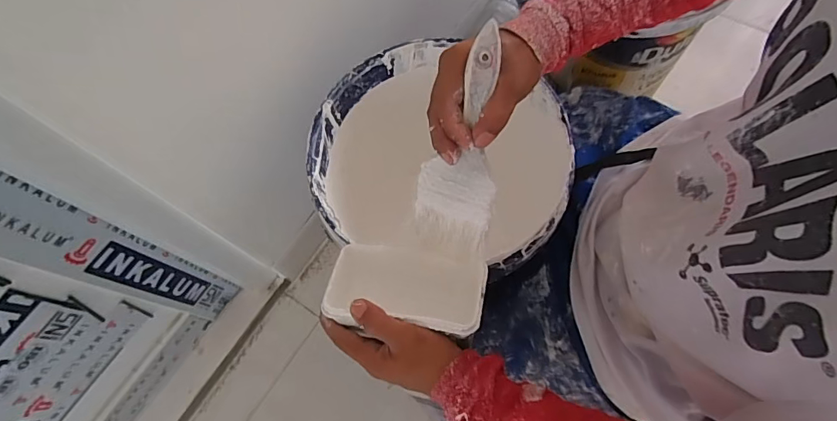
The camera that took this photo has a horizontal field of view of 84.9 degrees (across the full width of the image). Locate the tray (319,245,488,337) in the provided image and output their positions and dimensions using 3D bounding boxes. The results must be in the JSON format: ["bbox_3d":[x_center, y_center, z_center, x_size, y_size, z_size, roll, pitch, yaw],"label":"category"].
[{"bbox_3d":[-0.012,0.071,0.424,0.140,0.033,0.076,9,71,5],"label":"tray"}]

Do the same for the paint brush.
[{"bbox_3d":[0.038,-0.053,0.399,0.069,0.200,0.026,11,27,6],"label":"paint brush"}]

